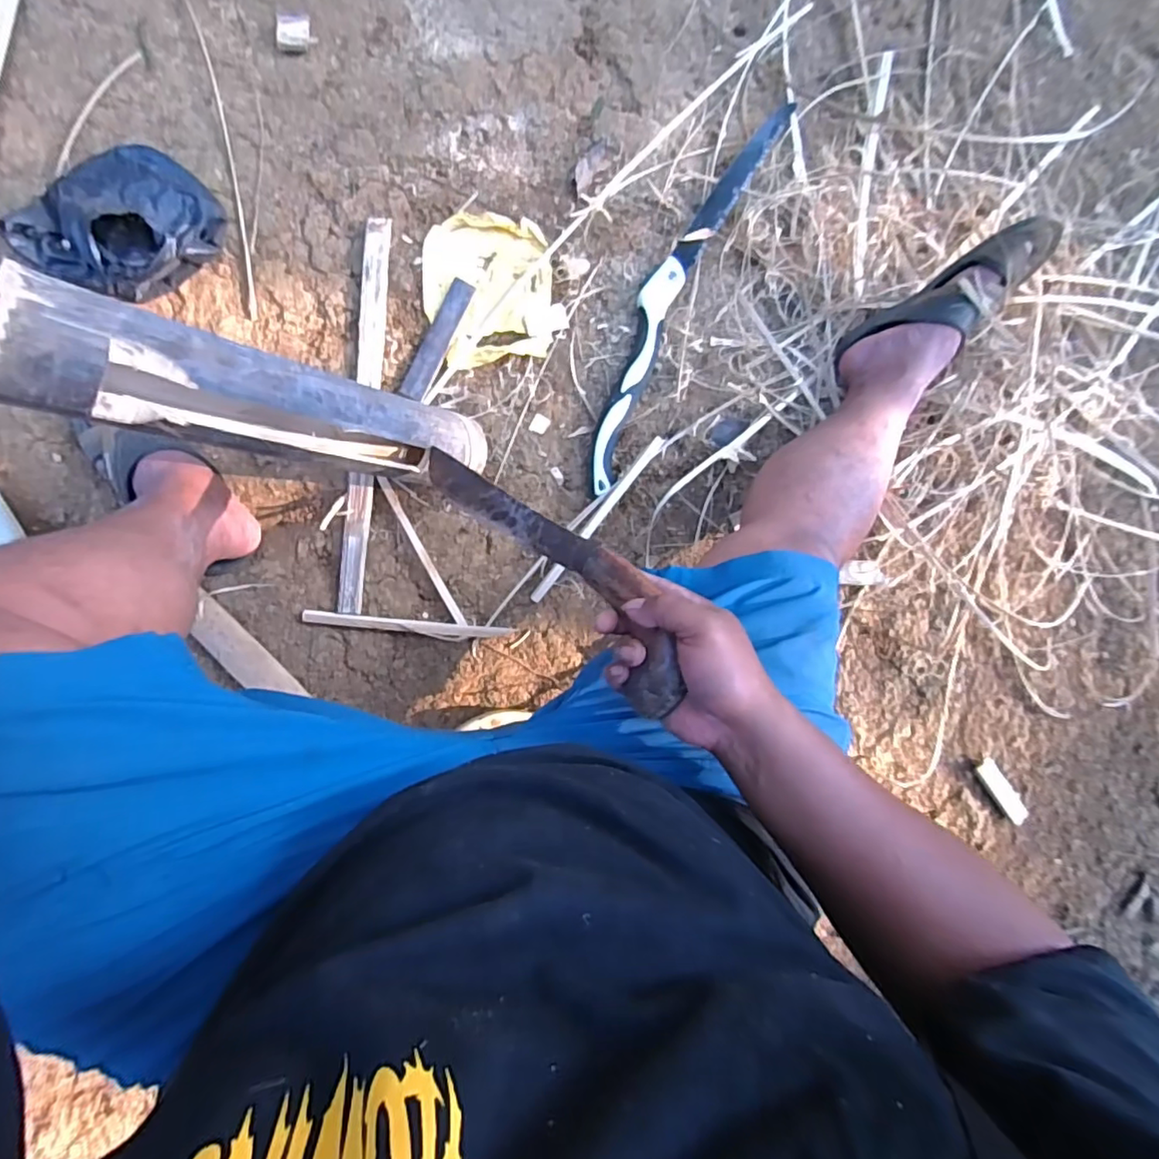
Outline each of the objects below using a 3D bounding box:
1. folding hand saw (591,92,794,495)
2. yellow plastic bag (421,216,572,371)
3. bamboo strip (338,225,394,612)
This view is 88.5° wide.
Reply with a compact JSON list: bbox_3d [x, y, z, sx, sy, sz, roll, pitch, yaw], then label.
[{"bbox_3d":[0.135,-0.400,0.791,0.078,0.032,0.610,27,84,-7],"label":"folding hand saw"},{"bbox_3d":[-0.113,-0.374,0.760,0.164,0.020,0.181,-17,89,-10],"label":"yellow plastic bag"},{"bbox_3d":[-0.264,-0.201,0.735,0.031,0.010,0.483,4,89,-11],"label":"bamboo strip"}]

